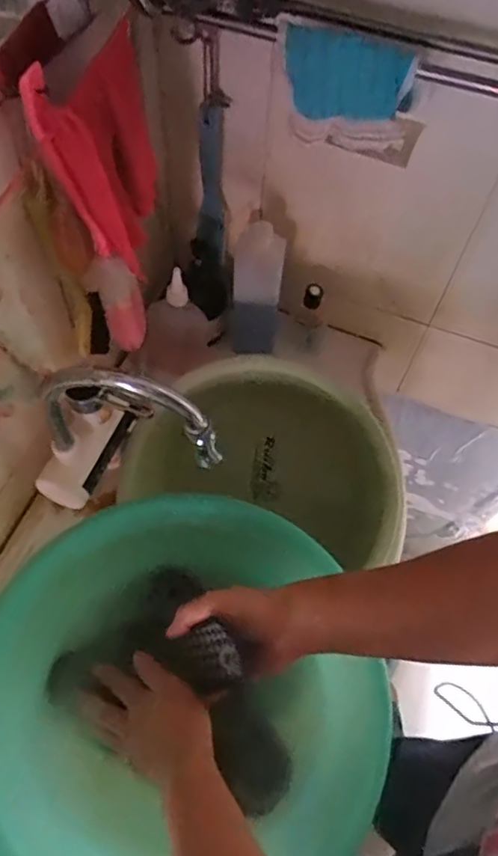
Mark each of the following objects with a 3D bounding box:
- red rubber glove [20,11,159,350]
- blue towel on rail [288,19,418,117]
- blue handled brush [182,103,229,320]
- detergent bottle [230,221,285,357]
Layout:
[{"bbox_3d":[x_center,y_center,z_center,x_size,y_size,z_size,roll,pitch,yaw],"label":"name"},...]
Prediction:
[{"bbox_3d":[-0.114,-0.212,0.544,0.057,0.258,0.129,27,62,13],"label":"red rubber glove"},{"bbox_3d":[0.085,-0.295,0.477,0.106,0.077,0.027,20,72,8],"label":"blue towel on rail"},{"bbox_3d":[-0.048,-0.260,0.707,0.055,0.252,0.062,4,37,0],"label":"blue handled brush"},{"bbox_3d":[0.009,-0.168,0.745,0.066,0.202,0.046,8,59,2],"label":"detergent bottle"}]

